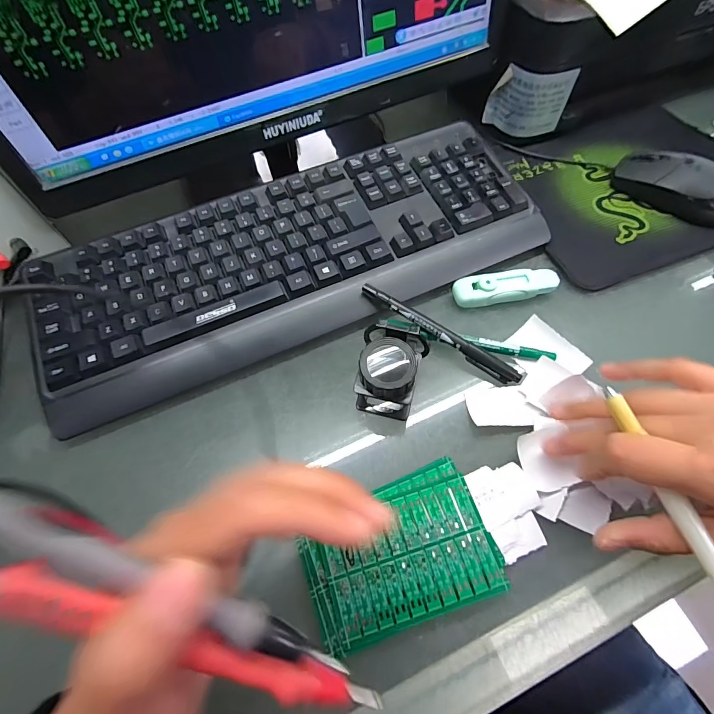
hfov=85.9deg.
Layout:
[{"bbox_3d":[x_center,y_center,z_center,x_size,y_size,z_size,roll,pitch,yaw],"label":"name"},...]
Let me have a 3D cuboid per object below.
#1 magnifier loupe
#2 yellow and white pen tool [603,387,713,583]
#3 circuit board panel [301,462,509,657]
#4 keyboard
[{"bbox_3d":[0.023,0.013,0.276,0.040,0.055,0.046,16,64,11],"label":"magnifier loupe"},{"bbox_3d":[0.158,0.077,0.185,0.007,0.007,0.136,-18,68,-7],"label":"yellow and white pen tool"},{"bbox_3d":[0.026,0.123,0.244,0.113,0.015,0.077,-19,63,-7],"label":"circuit board panel"},{"bbox_3d":[-0.052,-0.089,0.341,0.439,0.043,0.159,-23,63,-9],"label":"keyboard"}]

